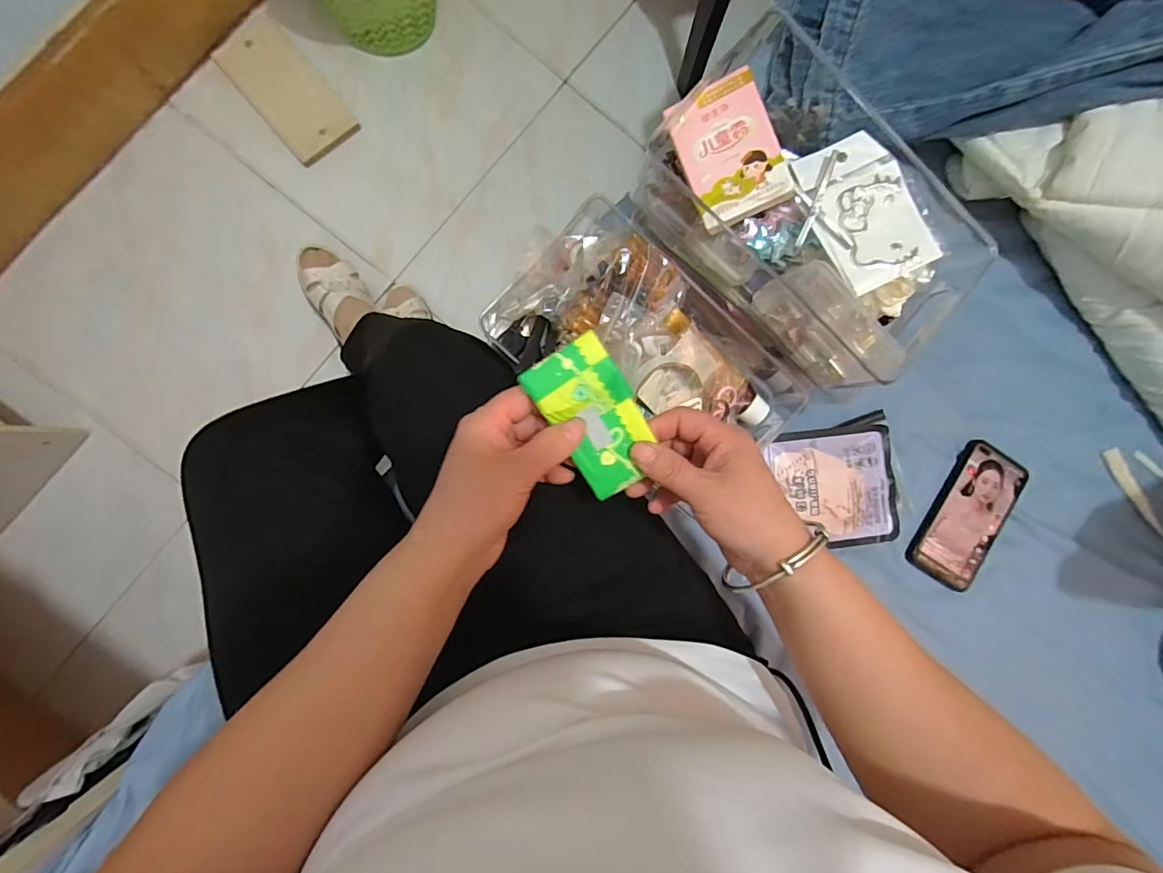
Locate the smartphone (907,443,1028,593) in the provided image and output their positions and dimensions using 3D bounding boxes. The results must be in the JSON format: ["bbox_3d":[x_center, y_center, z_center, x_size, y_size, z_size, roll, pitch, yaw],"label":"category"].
[{"bbox_3d":[0.401,0.081,0.513,0.074,0.009,0.151,34,86,-3],"label":"smartphone"}]

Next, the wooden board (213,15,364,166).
[{"bbox_3d":[-0.525,-0.614,0.881,0.124,0.018,0.240,-41,92,-5],"label":"wooden board"}]

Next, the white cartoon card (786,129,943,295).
[{"bbox_3d":[0.208,-0.168,0.369,0.070,0.011,0.111,-24,84,2],"label":"white cartoon card"}]

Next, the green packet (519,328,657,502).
[{"bbox_3d":[0.010,-0.010,0.317,0.055,0.008,0.098,-30,107,10],"label":"green packet"}]

